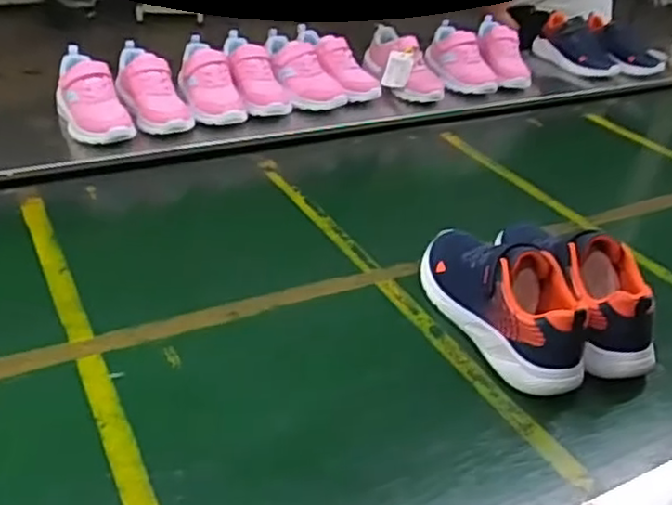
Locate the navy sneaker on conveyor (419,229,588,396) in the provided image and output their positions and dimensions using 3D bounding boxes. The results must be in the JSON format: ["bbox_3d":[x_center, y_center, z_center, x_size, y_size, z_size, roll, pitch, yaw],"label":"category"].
[{"bbox_3d":[0.182,0.040,0.789,0.087,0.111,0.261,-11,38,-26],"label":"navy sneaker on conveyor"}]

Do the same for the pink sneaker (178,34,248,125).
[{"bbox_3d":[-0.218,-0.290,1.184,0.083,0.082,0.176,-13,36,-26],"label":"pink sneaker"}]

